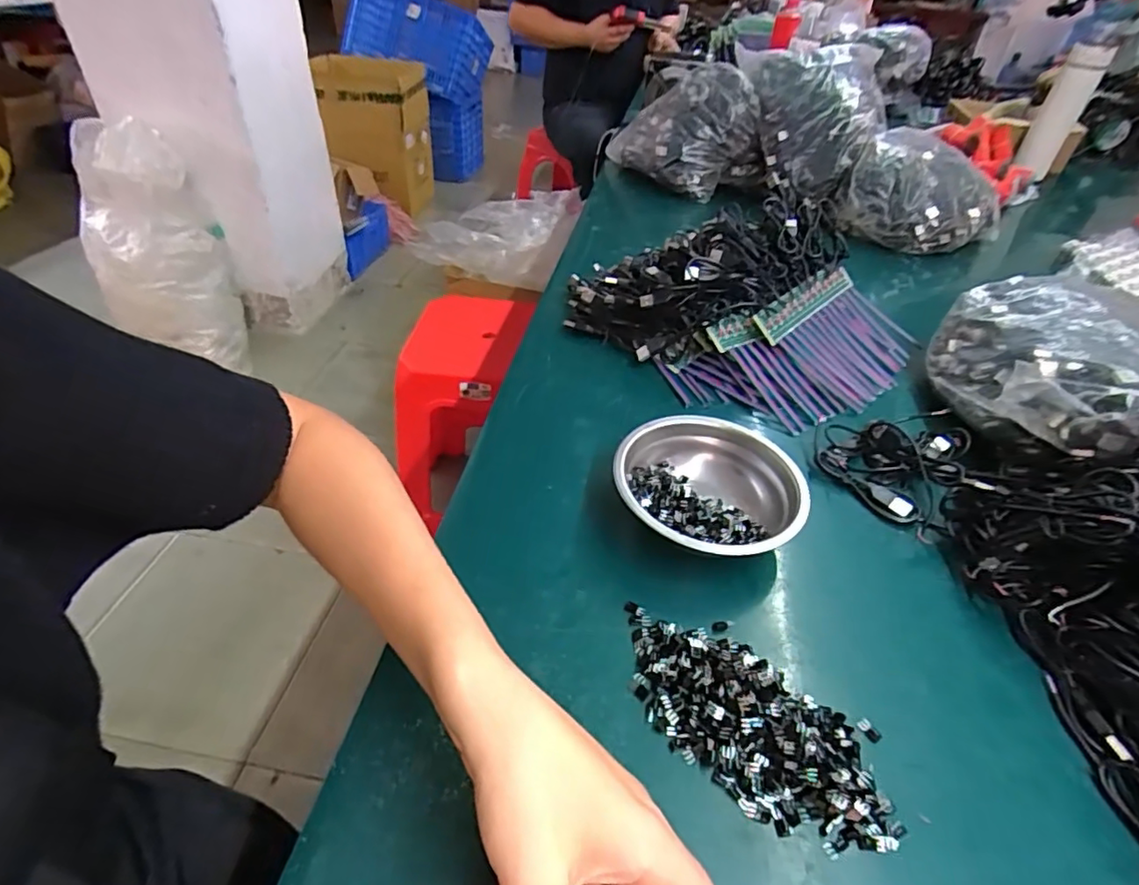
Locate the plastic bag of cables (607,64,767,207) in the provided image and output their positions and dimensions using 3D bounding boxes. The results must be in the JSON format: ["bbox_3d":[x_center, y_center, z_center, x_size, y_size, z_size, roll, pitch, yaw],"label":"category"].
[{"bbox_3d":[0.185,-0.516,0.958,0.131,0.149,0.262,-14,44,-20],"label":"plastic bag of cables"}]

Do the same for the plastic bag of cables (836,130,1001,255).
[{"bbox_3d":[0.496,-0.354,0.828,0.183,0.122,0.162,-26,49,-31],"label":"plastic bag of cables"}]

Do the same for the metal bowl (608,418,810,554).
[{"bbox_3d":[0.094,0.037,0.409,0.123,0.041,0.124,15,42,11],"label":"metal bowl"}]

